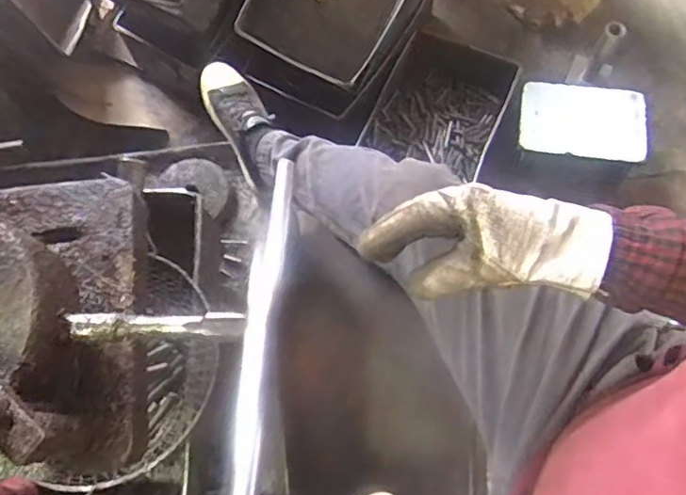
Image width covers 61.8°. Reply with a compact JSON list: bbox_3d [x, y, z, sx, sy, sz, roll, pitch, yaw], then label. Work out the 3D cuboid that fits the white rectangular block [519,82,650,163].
[{"bbox_3d":[0.593,-0.323,1.417,0.294,0.033,0.204,9,72,4],"label":"white rectangular block"}]

